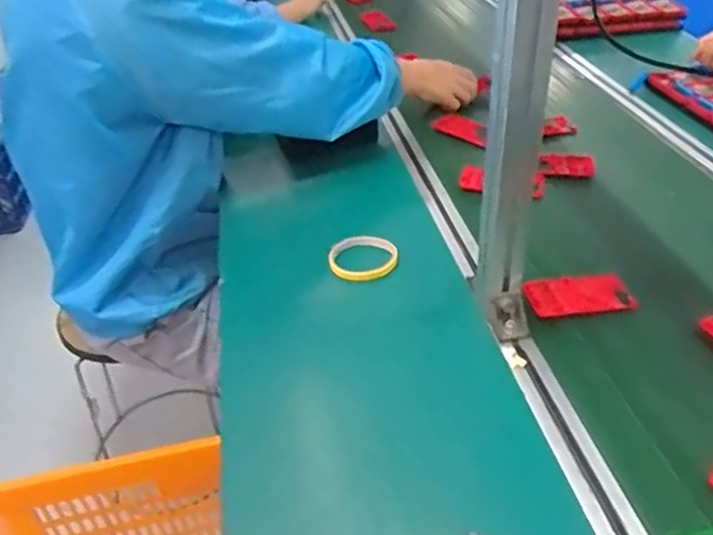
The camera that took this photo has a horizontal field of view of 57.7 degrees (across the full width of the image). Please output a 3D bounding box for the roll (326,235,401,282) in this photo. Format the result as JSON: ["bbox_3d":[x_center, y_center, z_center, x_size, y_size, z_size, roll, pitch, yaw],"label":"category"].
[{"bbox_3d":[0.006,-0.014,0.852,0.086,0.017,0.075,-29,59,-16],"label":"roll"}]

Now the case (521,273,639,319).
[{"bbox_3d":[0.260,0.032,0.760,0.128,0.013,0.063,-5,37,-3],"label":"case"}]

